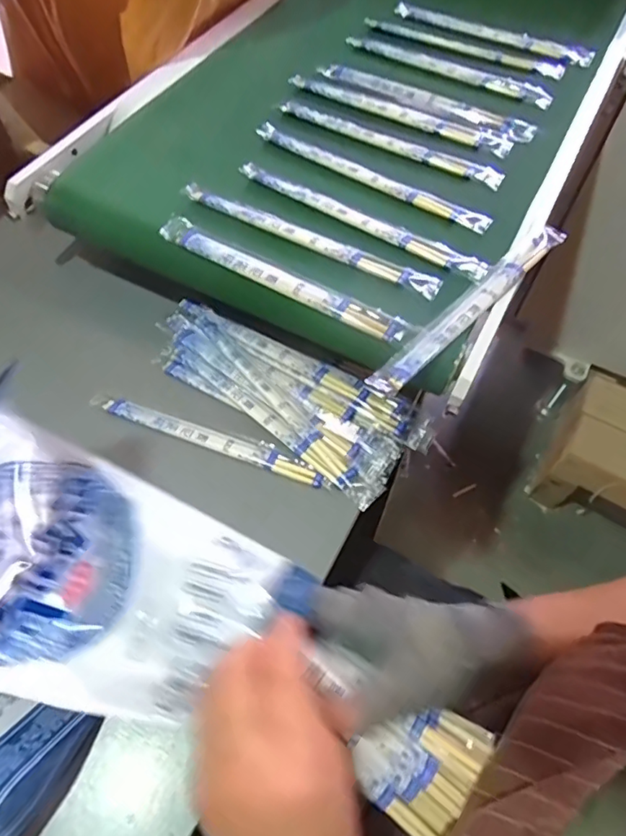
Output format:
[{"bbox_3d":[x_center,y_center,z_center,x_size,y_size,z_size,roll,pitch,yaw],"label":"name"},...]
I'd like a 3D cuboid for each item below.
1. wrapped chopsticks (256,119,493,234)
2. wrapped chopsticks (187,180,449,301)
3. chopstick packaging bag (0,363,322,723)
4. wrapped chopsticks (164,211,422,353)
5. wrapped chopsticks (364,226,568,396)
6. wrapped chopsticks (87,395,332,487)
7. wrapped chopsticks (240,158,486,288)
[{"bbox_3d":[0.048,-0.215,0.486,0.228,0.004,0.022,30,63,16],"label":"wrapped chopsticks"},{"bbox_3d":[-0.007,-0.148,0.446,0.229,0.006,0.021,25,62,13],"label":"wrapped chopsticks"},{"bbox_3d":[-0.137,0.087,0.316,0.231,0.044,0.142,21,61,11],"label":"chopstick packaging bag"},{"bbox_3d":[-0.023,-0.108,0.429,0.219,0.012,0.025,26,62,14],"label":"wrapped chopsticks"},{"bbox_3d":[0.122,-0.088,0.416,0.215,0.010,0.022,-40,68,-22],"label":"wrapped chopsticks"},{"bbox_3d":[-0.086,0.016,0.455,0.207,0.009,0.021,18,61,9],"label":"wrapped chopsticks"},{"bbox_3d":[0.038,-0.169,0.459,0.228,0.006,0.023,29,63,16],"label":"wrapped chopsticks"}]

